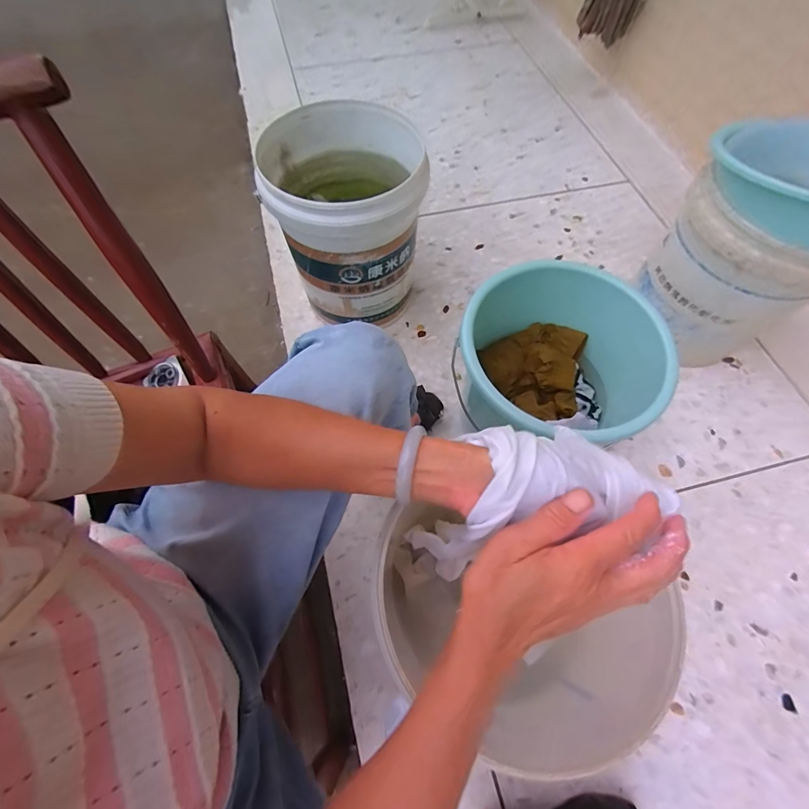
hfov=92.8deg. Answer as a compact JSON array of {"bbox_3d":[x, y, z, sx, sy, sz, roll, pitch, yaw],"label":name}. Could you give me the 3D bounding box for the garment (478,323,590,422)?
[{"bbox_3d":[0.259,-0.078,0.720,0.197,0.057,0.190,0,65,0],"label":"garment"}]

